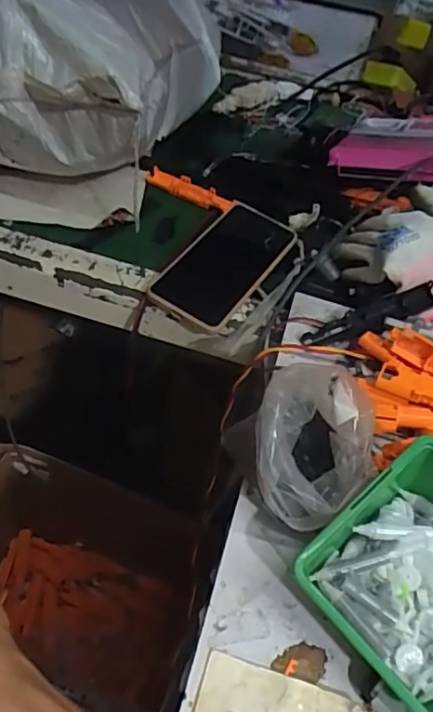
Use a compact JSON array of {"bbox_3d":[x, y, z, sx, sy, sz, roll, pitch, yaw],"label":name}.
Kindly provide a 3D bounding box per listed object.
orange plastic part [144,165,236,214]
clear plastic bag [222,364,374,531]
[{"bbox_3d":[-0.031,-0.193,0.668,0.112,0.018,0.024,28,50,14],"label":"orange plastic part"},{"bbox_3d":[0.057,0.060,0.383,0.086,0.079,0.096,-26,59,-26],"label":"clear plastic bag"}]

